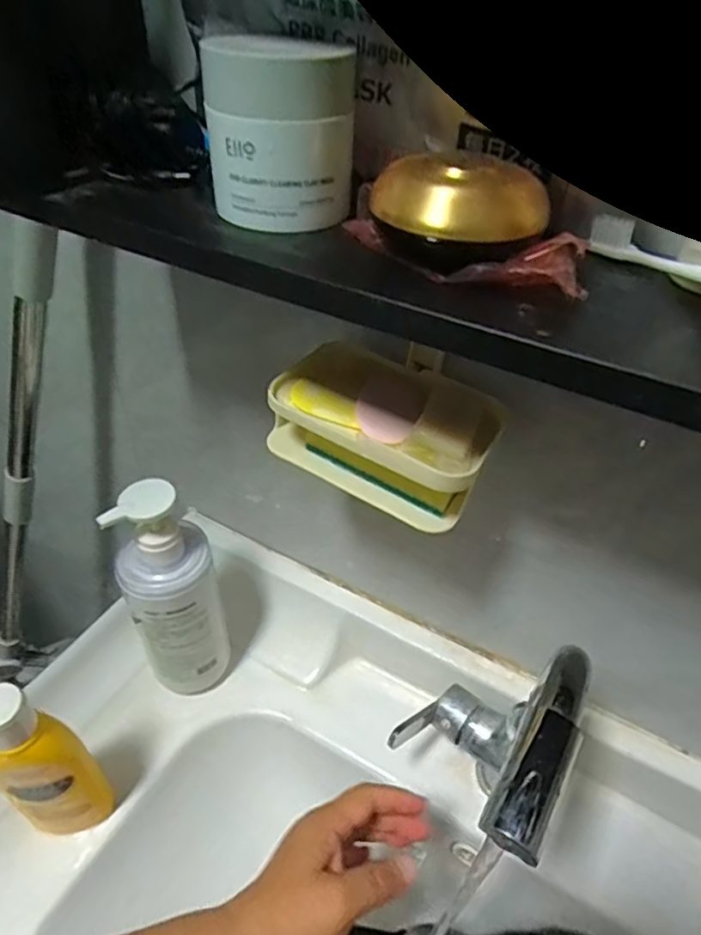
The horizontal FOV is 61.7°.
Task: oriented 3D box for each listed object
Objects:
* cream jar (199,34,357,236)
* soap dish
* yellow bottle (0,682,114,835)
[{"bbox_3d":[-0.035,-0.165,0.292,0.068,0.072,0.061,-8,43,-12],"label":"cream jar"},{"bbox_3d":[0.024,-0.024,0.373,0.137,0.061,0.097,28,47,25],"label":"soap dish"},{"bbox_3d":[-0.223,0.217,0.431,0.060,0.183,0.040,-14,42,-19],"label":"yellow bottle"}]

